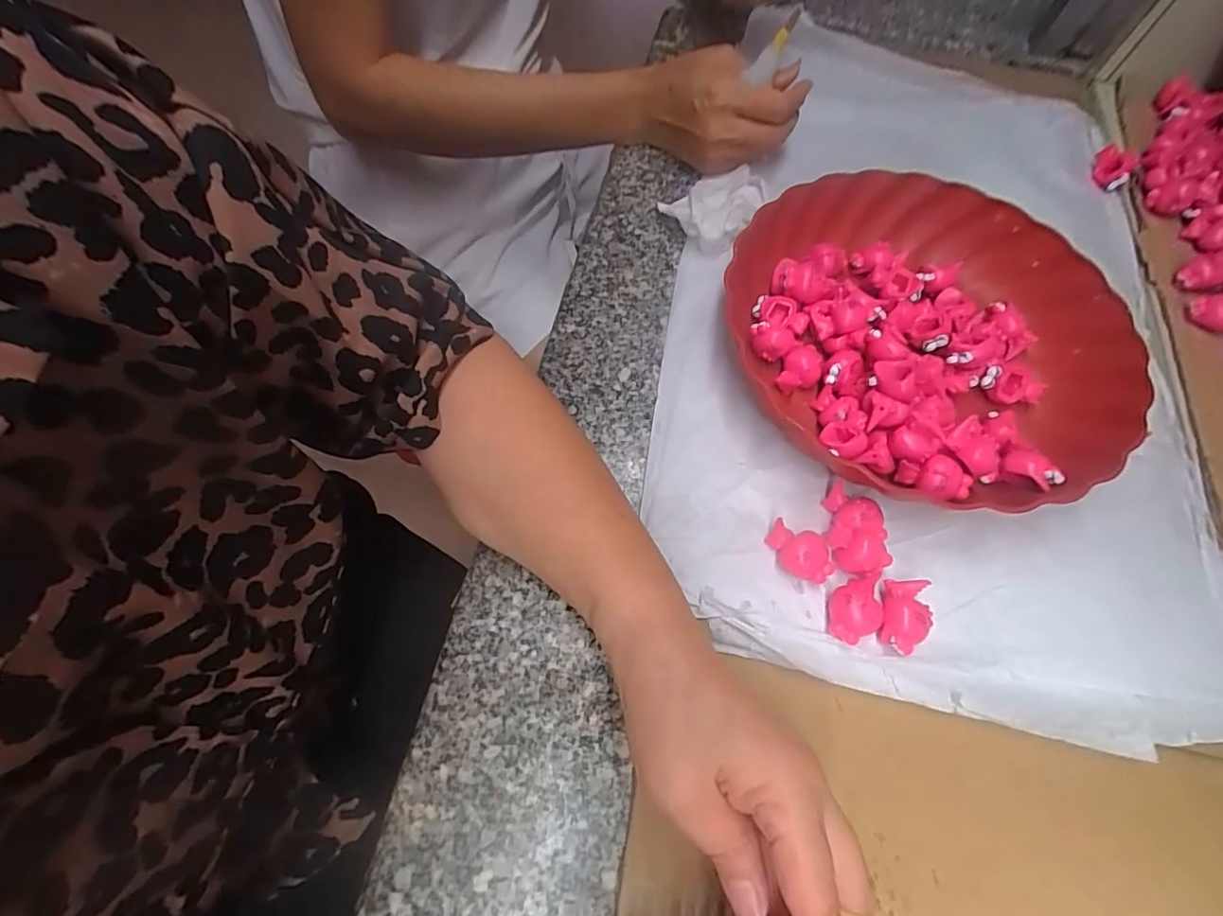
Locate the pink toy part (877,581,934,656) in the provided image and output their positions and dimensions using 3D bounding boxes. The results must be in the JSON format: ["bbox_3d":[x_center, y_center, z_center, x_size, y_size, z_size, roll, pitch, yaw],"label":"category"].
[{"bbox_3d":[0.149,0.081,0.270,0.022,0.018,0.037,8,67,0],"label":"pink toy part"}]

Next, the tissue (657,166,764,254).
[{"bbox_3d":[0.078,-0.198,0.405,0.068,0.036,0.084,32,69,10],"label":"tissue"}]

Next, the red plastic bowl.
[{"bbox_3d":[0.193,-0.082,0.335,0.245,0.042,0.242,1,67,-3],"label":"red plastic bowl"}]

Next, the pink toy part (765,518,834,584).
[{"bbox_3d":[0.102,0.051,0.285,0.035,0.018,0.024,27,69,8],"label":"pink toy part"}]

